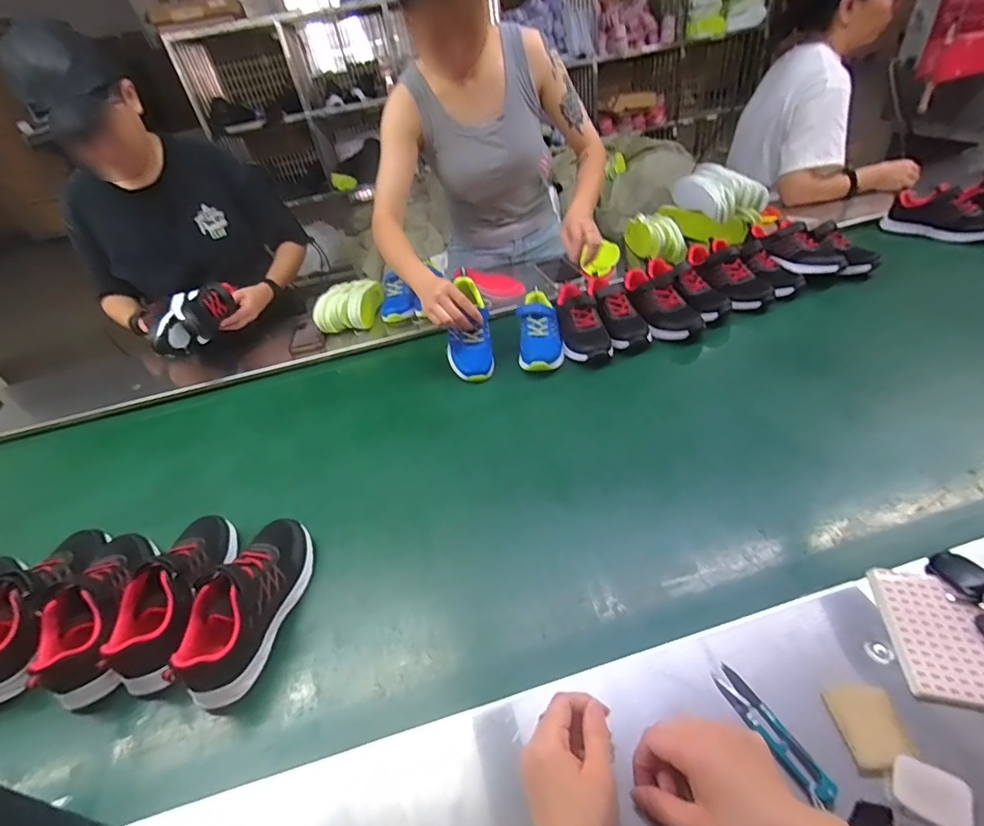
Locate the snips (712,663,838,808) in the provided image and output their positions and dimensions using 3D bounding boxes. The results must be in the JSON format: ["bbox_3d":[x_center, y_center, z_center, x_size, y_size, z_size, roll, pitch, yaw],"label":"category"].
[{"bbox_3d":[0.237,0.268,0.396,0.023,0.011,0.107,-20,41,-16],"label":"snips"}]

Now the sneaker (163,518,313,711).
[{"bbox_3d":[-0.288,0.215,0.548,0.071,0.096,0.208,1,39,10],"label":"sneaker"}]

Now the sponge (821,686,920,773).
[{"bbox_3d":[0.317,0.261,0.387,0.051,0.008,0.058,-6,39,2],"label":"sponge"}]

